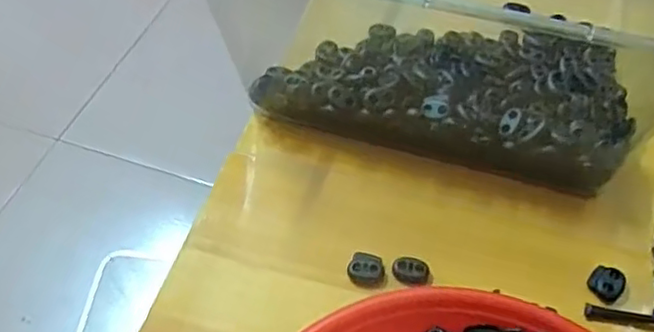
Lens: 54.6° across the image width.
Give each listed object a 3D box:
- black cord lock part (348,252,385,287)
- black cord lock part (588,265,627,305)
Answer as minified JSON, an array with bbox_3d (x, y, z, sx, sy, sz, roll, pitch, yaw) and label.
[{"bbox_3d":[0.024,0.062,0.377,0.021,0.005,0.020,7,53,6],"label":"black cord lock part"},{"bbox_3d":[0.161,0.067,0.363,0.021,0.007,0.019,-35,59,-23],"label":"black cord lock part"}]

